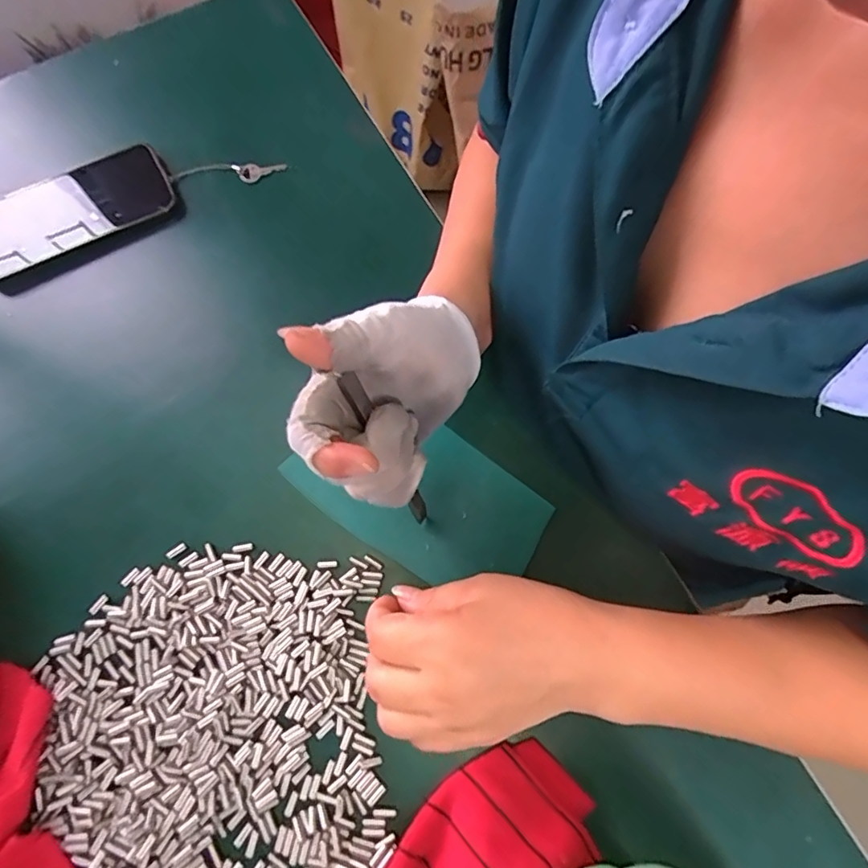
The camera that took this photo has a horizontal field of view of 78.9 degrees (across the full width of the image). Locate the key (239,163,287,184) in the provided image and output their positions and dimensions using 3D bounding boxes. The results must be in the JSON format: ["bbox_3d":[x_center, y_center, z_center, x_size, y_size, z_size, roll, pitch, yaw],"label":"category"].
[{"bbox_3d":[-0.148,-0.227,0.456,0.040,0.009,0.012,-10,72,-3],"label":"key"}]

